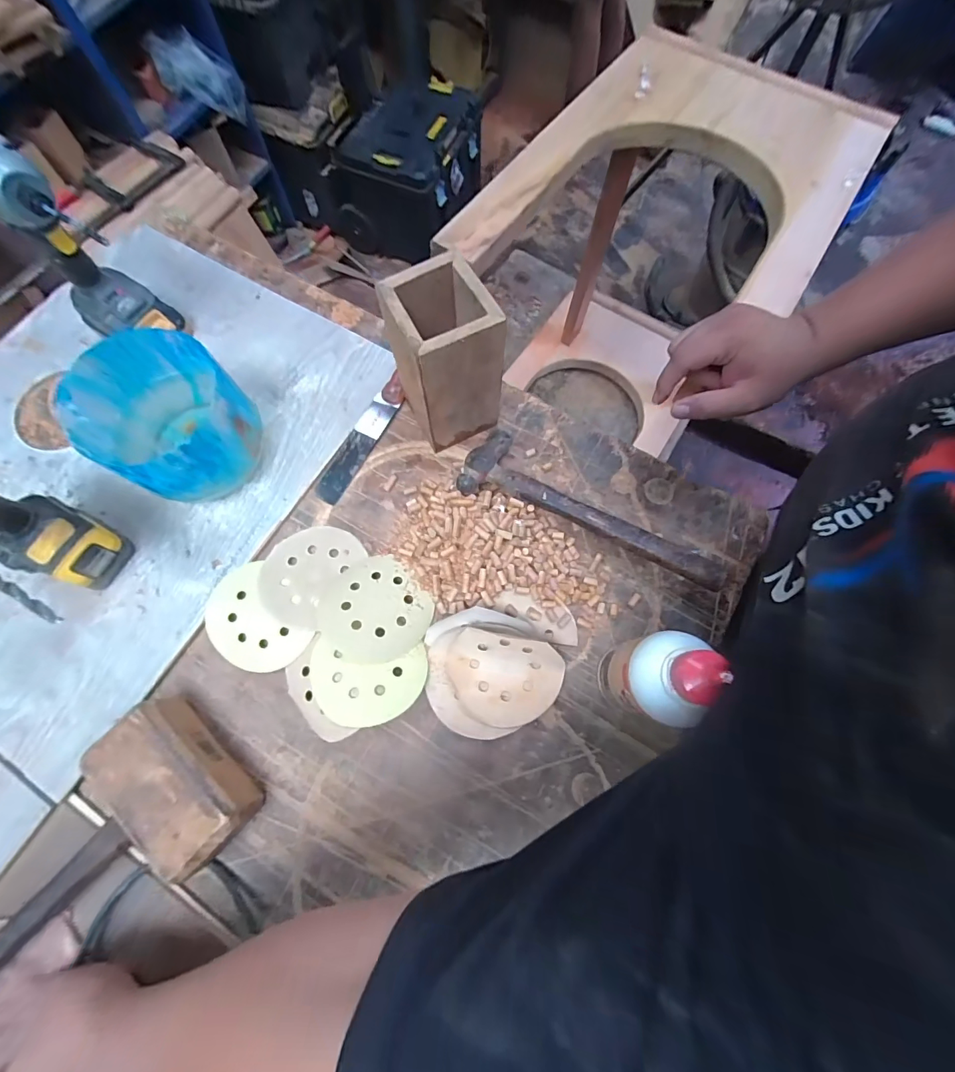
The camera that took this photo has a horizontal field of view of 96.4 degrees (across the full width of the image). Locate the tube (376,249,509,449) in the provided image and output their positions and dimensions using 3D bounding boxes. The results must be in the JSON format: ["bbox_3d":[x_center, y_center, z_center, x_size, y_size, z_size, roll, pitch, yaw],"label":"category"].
[{"bbox_3d":[-0.032,-0.182,0.463,0.092,0.179,0.090,-32,76,-11],"label":"tube"}]

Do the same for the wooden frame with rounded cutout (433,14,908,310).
[{"bbox_3d":[0.257,-0.451,0.540,0.386,0.037,0.547,33,74,8],"label":"wooden frame with rounded cutout"}]

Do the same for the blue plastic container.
[{"bbox_3d":[-0.330,-0.122,0.470,0.156,0.120,0.142,36,75,9],"label":"blue plastic container"}]

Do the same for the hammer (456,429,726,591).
[{"bbox_3d":[0.127,-0.036,0.485,0.299,0.057,0.094,23,73,6],"label":"hammer"}]

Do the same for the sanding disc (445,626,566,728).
[{"bbox_3d":[0.027,0.149,0.444,0.118,0.026,0.087,10,73,2],"label":"sanding disc"}]

